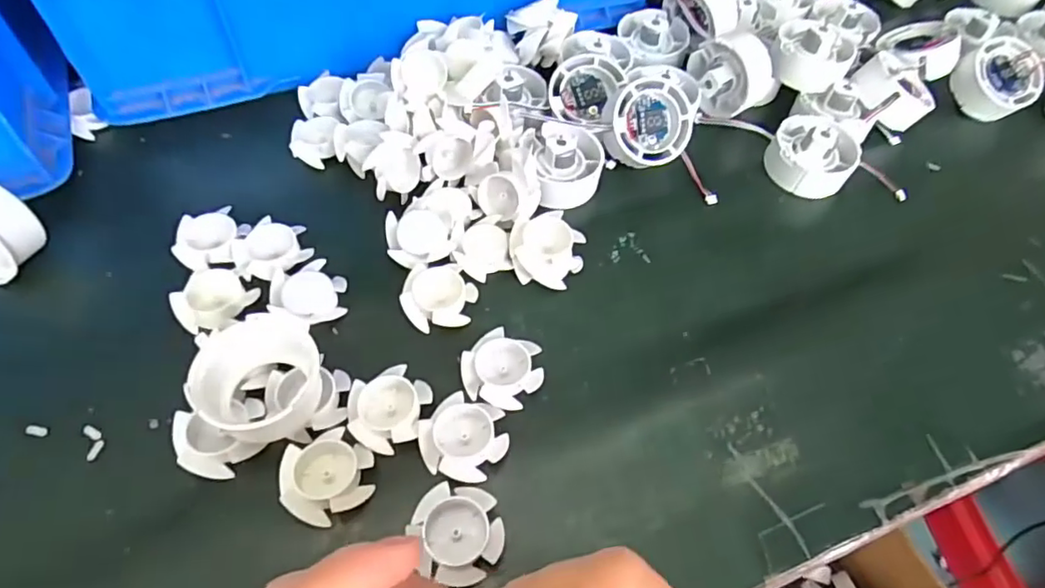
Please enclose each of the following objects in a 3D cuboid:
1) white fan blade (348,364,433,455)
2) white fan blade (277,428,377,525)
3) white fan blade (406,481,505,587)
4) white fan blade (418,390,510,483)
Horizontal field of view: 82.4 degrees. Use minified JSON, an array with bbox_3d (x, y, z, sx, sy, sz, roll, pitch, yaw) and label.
[{"bbox_3d":[-0.064,0.056,0.290,0.039,0.011,0.038,2,57,-3],"label":"white fan blade"},{"bbox_3d":[-0.088,0.081,0.269,0.039,0.012,0.037,2,57,-3],"label":"white fan blade"},{"bbox_3d":[-0.028,0.105,0.260,0.038,0.015,0.039,2,57,-3],"label":"white fan blade"},{"bbox_3d":[-0.028,0.069,0.284,0.040,0.011,0.037,2,57,-3],"label":"white fan blade"}]

